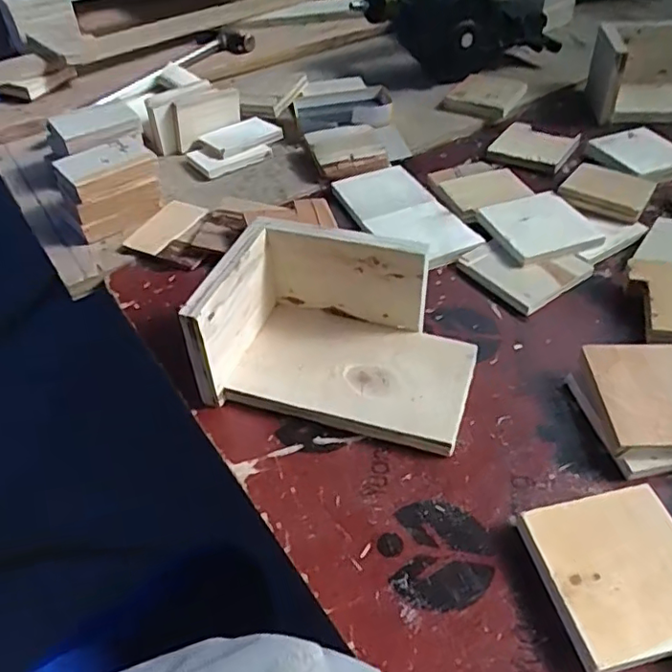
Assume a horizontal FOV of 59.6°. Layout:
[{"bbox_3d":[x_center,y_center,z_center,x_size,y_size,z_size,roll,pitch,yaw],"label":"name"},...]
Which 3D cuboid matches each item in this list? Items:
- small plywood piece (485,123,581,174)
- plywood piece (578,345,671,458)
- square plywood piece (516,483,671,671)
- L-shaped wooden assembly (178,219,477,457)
[{"bbox_3d":[0.239,-0.229,0.711,0.085,0.013,0.079,27,52,25],"label":"small plywood piece"},{"bbox_3d":[0.227,0.041,0.415,0.086,0.012,0.089,-4,46,1],"label":"plywood piece"},{"bbox_3d":[0.166,0.139,0.344,0.093,0.020,0.091,-12,46,-8],"label":"square plywood piece"},{"bbox_3d":[0.005,-0.005,0.442,0.192,0.091,0.126,9,47,12],"label":"L-shaped wooden assembly"}]

